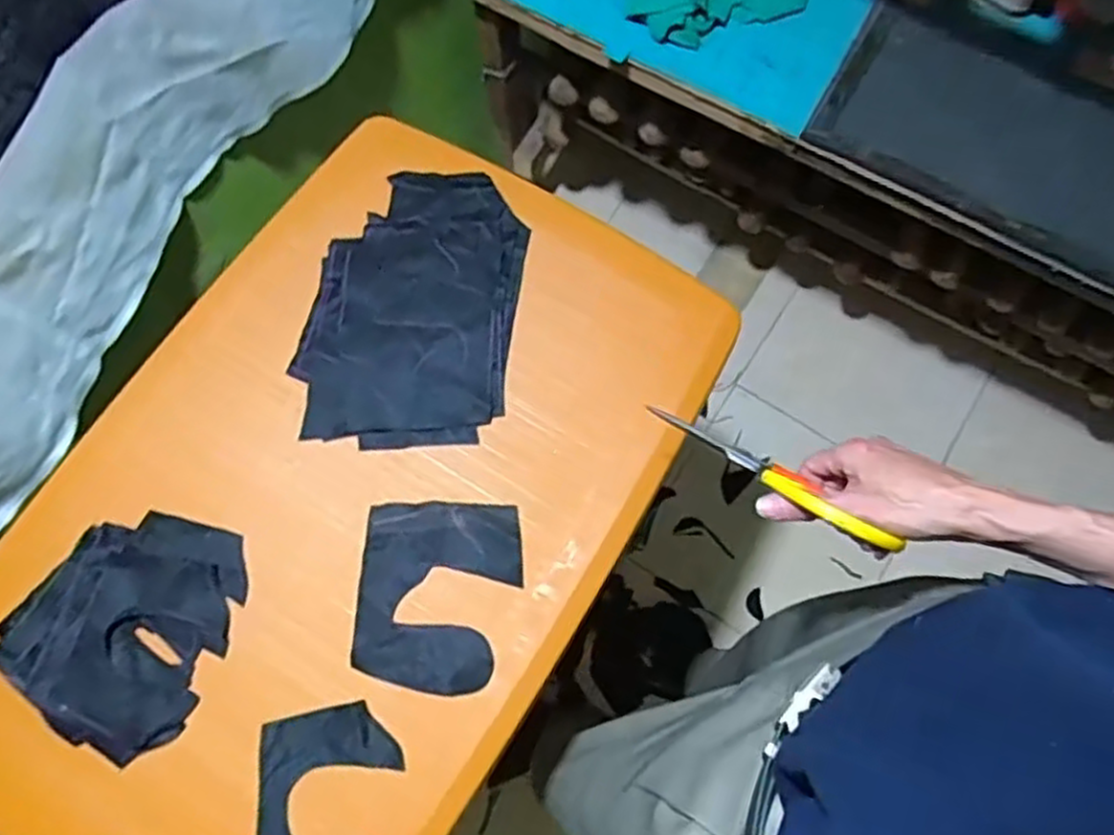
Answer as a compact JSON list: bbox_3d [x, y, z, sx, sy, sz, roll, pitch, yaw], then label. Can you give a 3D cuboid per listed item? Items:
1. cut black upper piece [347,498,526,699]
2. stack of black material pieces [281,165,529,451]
[{"bbox_3d":[-0.105,0.155,0.678,0.138,0.007,0.161,2,70,2],"label":"cut black upper piece"},{"bbox_3d":[-0.144,-0.119,0.768,0.204,0.016,0.298,7,73,3],"label":"stack of black material pieces"}]

